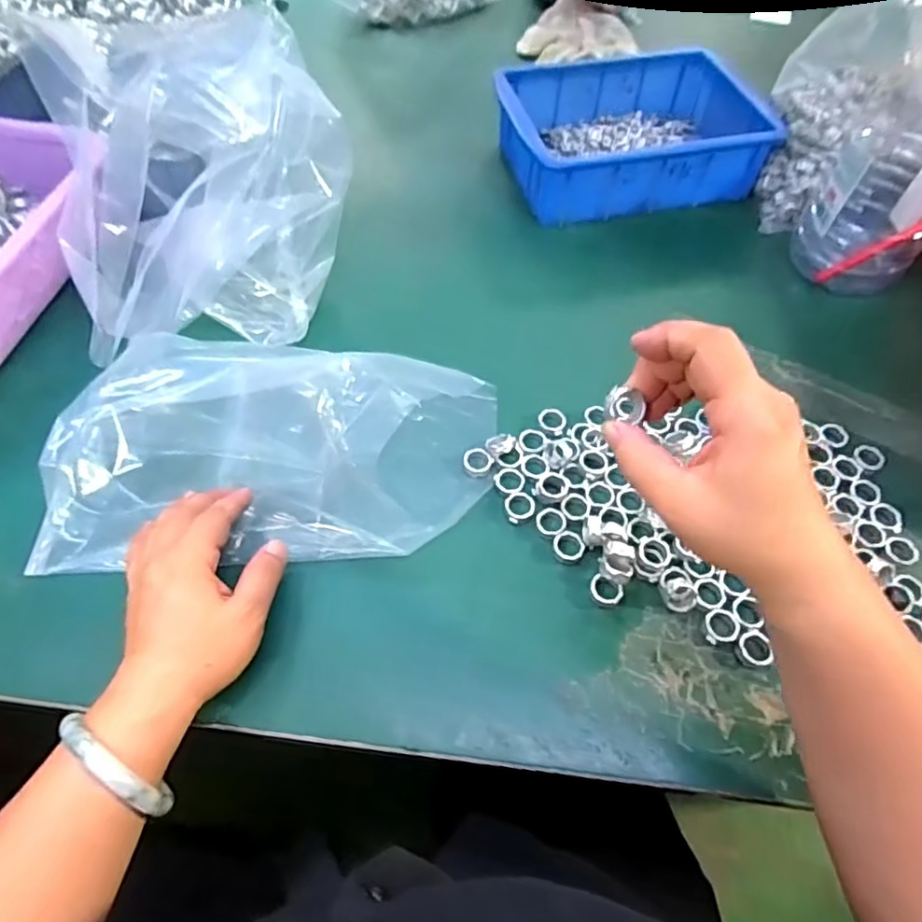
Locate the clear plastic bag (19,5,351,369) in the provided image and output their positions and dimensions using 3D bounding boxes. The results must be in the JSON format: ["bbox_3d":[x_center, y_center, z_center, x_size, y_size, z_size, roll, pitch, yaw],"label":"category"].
[{"bbox_3d":[-0.195,-0.198,0.462,0.219,0.169,0.154,-4,58,-4],"label":"clear plastic bag"}]

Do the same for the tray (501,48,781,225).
[{"bbox_3d":[0.164,-0.327,0.622,0.240,0.066,0.169,-12,59,-9],"label":"tray"}]

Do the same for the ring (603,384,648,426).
[{"bbox_3d":[0.078,-0.027,0.296,0.019,0.004,0.017,3,90,-16],"label":"ring"}]

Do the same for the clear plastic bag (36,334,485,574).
[{"bbox_3d":[-0.121,-0.021,0.421,0.283,0.075,0.183,1,59,2],"label":"clear plastic bag"}]

